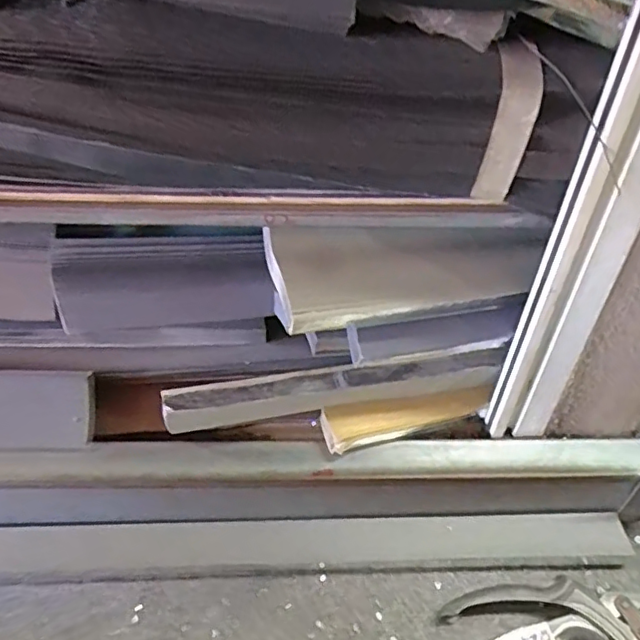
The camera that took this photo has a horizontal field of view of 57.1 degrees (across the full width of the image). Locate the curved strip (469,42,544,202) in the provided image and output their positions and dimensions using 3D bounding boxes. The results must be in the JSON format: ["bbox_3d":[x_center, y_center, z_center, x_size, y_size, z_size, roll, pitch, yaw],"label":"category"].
[{"bbox_3d":[0.112,-0.117,0.359,0.026,0.091,0.027,-2,40,-7],"label":"curved strip"}]

